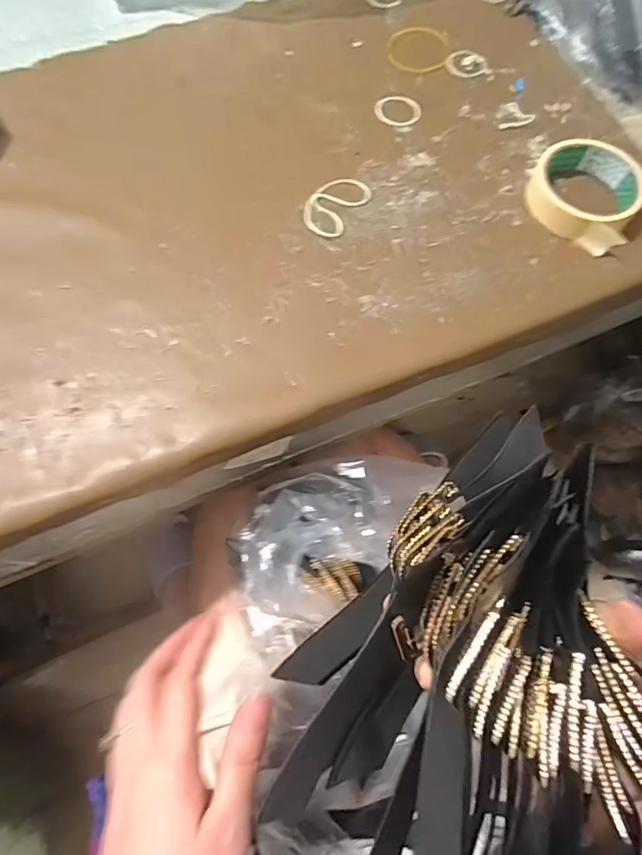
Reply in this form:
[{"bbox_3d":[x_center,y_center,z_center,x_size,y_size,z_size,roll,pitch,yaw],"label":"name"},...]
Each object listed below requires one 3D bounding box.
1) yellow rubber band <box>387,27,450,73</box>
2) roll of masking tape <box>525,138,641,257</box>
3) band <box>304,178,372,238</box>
[{"bbox_3d":[0.103,-0.401,0.505,0.066,0.005,0.078,13,68,3],"label":"yellow rubber band"},{"bbox_3d":[0.230,-0.207,0.416,0.091,0.028,0.090,1,68,-2],"label":"roll of masking tape"},{"bbox_3d":[0.012,-0.196,0.420,0.043,0.004,0.071,32,71,10],"label":"band"}]

